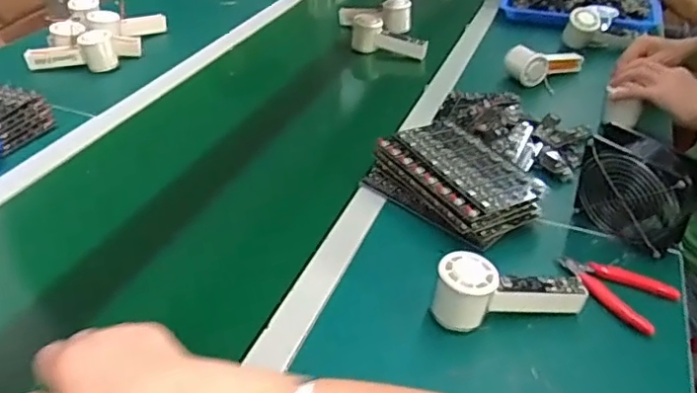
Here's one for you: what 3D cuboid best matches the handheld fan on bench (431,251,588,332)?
[{"bbox_3d":[0.159,0.094,0.592,0.149,0.067,0.048,-5,37,-8],"label":"handheld fan on bench"}]

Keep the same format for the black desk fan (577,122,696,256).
[{"bbox_3d":[0.324,-0.011,0.668,0.048,0.119,0.129,-22,42,-28],"label":"black desk fan"}]

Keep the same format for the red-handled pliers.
[{"bbox_3d":[0.280,0.097,0.629,0.068,0.026,0.114,-30,47,-35],"label":"red-handled pliers"}]

